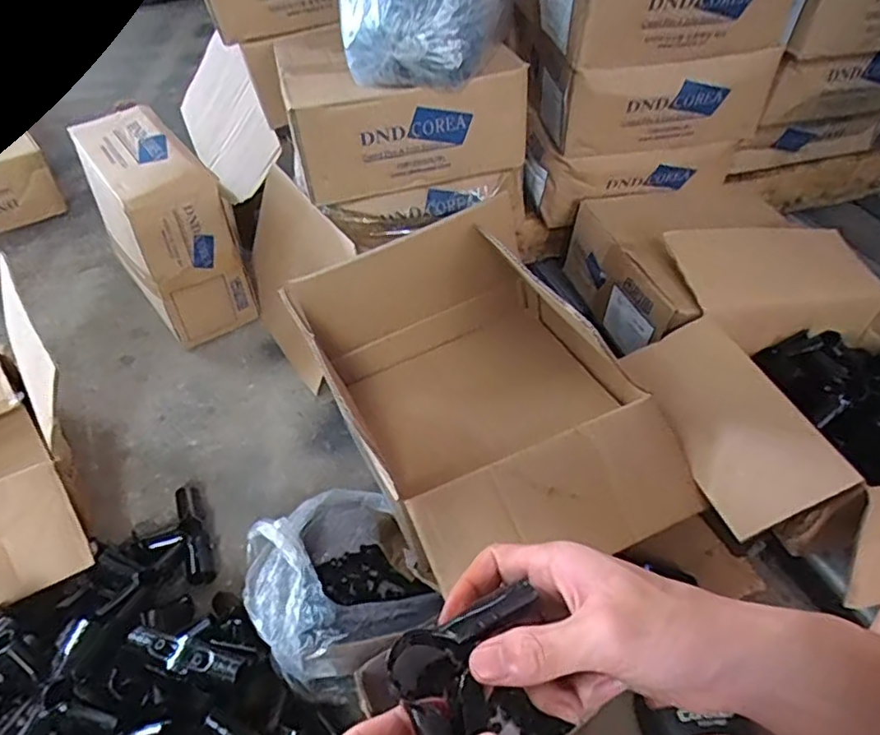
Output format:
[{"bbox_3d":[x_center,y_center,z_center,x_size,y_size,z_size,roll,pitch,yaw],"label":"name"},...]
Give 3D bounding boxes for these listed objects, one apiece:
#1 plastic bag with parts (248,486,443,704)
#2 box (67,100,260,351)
[{"bbox_3d":[-0.111,0.246,0.700,0.191,0.138,0.196,-30,54,-27],"label":"plastic bag with parts"},{"bbox_3d":[-0.469,-0.239,1.053,0.156,0.284,0.334,-27,53,-25],"label":"box"}]

